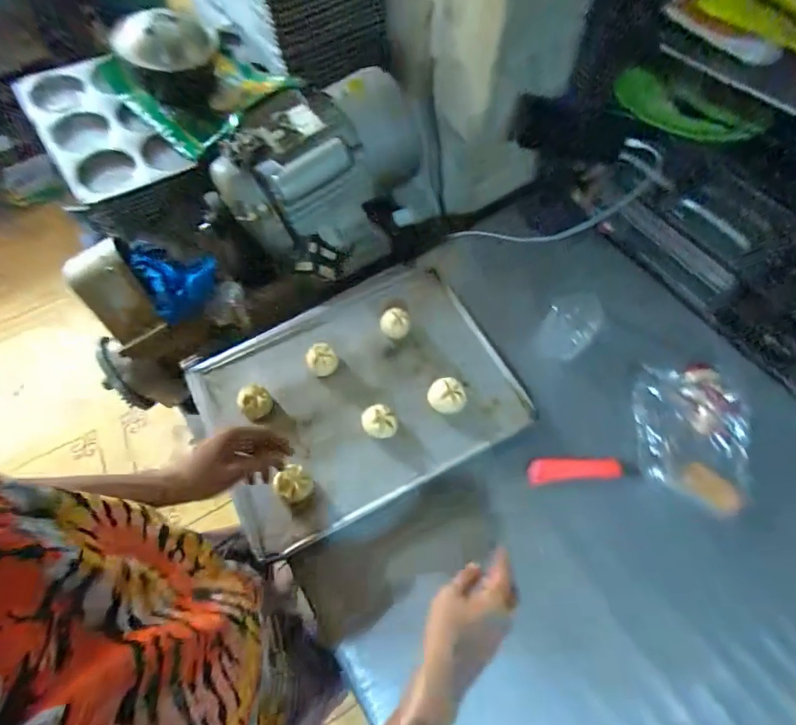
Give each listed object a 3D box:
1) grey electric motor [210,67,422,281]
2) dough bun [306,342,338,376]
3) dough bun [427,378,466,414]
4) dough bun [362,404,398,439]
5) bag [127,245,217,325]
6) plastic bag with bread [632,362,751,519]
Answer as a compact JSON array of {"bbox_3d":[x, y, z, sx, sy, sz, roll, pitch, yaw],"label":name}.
[{"bbox_3d":[-0.149,-0.358,0.840,0.230,0.249,0.364,38,71,18],"label":"grey electric motor"},{"bbox_3d":[-0.123,-0.003,0.688,0.047,0.039,0.047,-1,64,2],"label":"dough bun"},{"bbox_3d":[0.078,0.053,0.660,0.062,0.066,0.050,9,64,6],"label":"dough bun"},{"bbox_3d":[-0.027,0.095,0.652,0.051,0.060,0.046,-4,64,0],"label":"dough bun"},{"bbox_3d":[-0.395,-0.158,0.762,0.119,0.078,0.145,-28,66,-11],"label":"bag"},{"bbox_3d":[0.456,0.105,0.656,0.171,0.049,0.221,16,65,9],"label":"plastic bag with bread"}]

